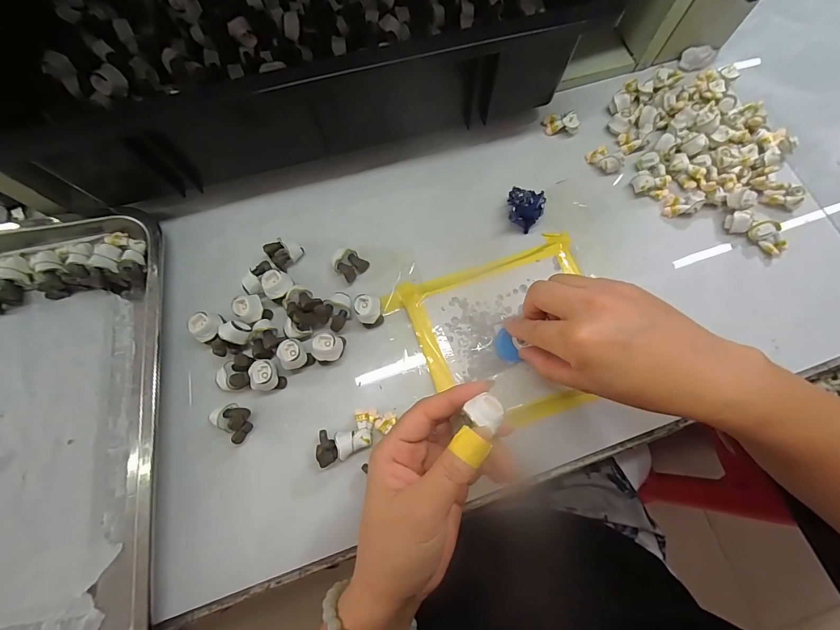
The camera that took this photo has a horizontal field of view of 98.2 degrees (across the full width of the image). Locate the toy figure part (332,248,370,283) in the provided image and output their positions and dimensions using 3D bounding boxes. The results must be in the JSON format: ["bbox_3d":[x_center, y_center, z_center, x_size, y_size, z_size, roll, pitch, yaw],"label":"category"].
[{"bbox_3d":[-0.059,-0.043,0.304,0.024,0.016,0.024,37,79,10],"label":"toy figure part"}]

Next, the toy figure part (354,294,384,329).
[{"bbox_3d":[-0.040,-0.003,0.290,0.019,0.026,0.021,-11,75,-2],"label":"toy figure part"}]

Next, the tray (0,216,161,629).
[{"bbox_3d":[-0.317,0.093,0.268,0.258,0.027,0.353,-9,75,-2],"label":"tray"}]

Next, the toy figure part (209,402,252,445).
[{"bbox_3d":[-0.140,0.079,0.268,0.028,0.023,0.025,15,76,5],"label":"toy figure part"}]

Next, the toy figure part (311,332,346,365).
[{"bbox_3d":[-0.070,0.026,0.284,0.021,0.026,0.022,0,75,1],"label":"toy figure part"}]

